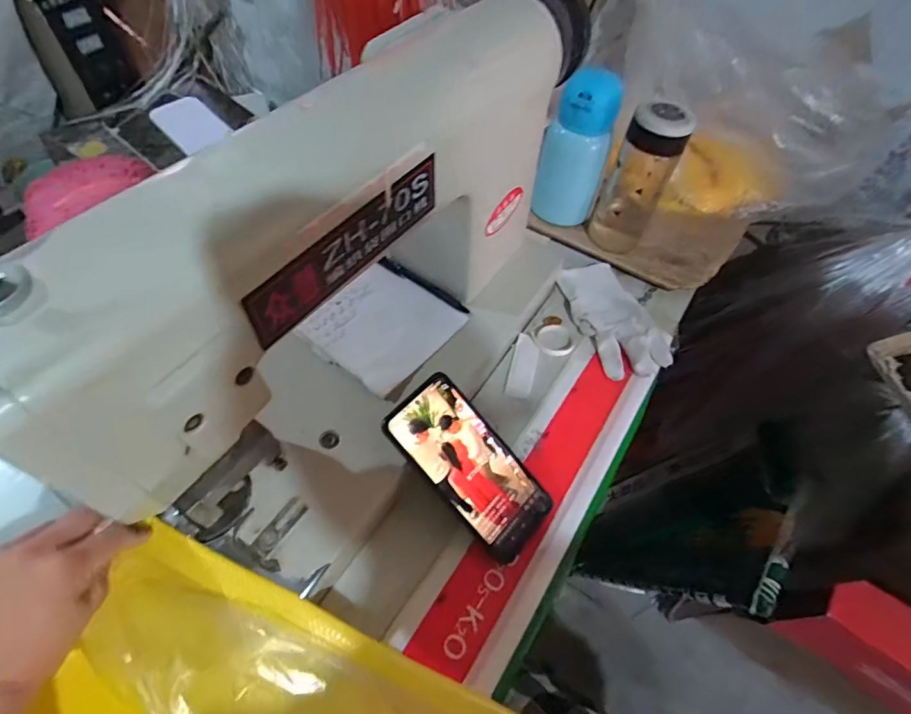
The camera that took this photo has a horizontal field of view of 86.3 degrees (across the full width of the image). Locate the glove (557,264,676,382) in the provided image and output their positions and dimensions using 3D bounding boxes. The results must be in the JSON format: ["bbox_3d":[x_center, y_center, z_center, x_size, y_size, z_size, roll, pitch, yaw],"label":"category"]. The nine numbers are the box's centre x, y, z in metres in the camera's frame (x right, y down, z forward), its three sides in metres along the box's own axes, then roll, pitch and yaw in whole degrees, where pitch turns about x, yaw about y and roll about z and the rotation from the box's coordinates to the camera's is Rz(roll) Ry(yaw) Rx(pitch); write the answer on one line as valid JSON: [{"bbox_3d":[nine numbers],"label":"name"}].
[{"bbox_3d":[0.187,-0.048,0.575,0.083,0.023,0.153,-14,59,-14],"label":"glove"}]

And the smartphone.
[{"bbox_3d":[0.015,0.098,0.437,0.078,0.006,0.167,-42,94,-27],"label":"smartphone"}]

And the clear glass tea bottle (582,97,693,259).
[{"bbox_3d":[0.217,-0.214,0.587,0.069,0.171,0.070,21,57,9],"label":"clear glass tea bottle"}]

